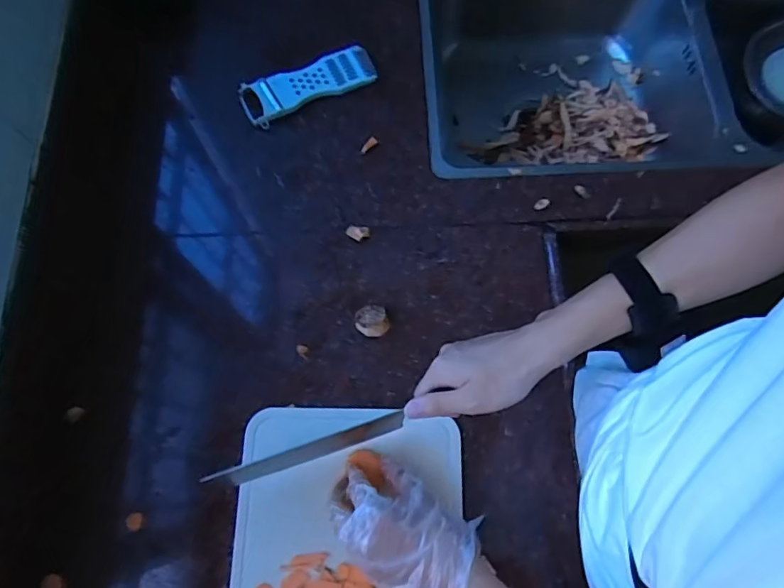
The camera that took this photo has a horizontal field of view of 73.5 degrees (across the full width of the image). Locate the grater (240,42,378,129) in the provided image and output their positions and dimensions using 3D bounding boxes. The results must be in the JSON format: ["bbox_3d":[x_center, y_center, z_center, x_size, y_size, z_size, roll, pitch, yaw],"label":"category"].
[{"bbox_3d":[-0.104,-0.261,0.654,0.166,0.017,0.059,-24,74,-8],"label":"grater"}]

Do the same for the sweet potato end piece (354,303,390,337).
[{"bbox_3d":[-0.022,0.029,0.572,0.035,0.013,0.035,0,72,-1],"label":"sweet potato end piece"}]

